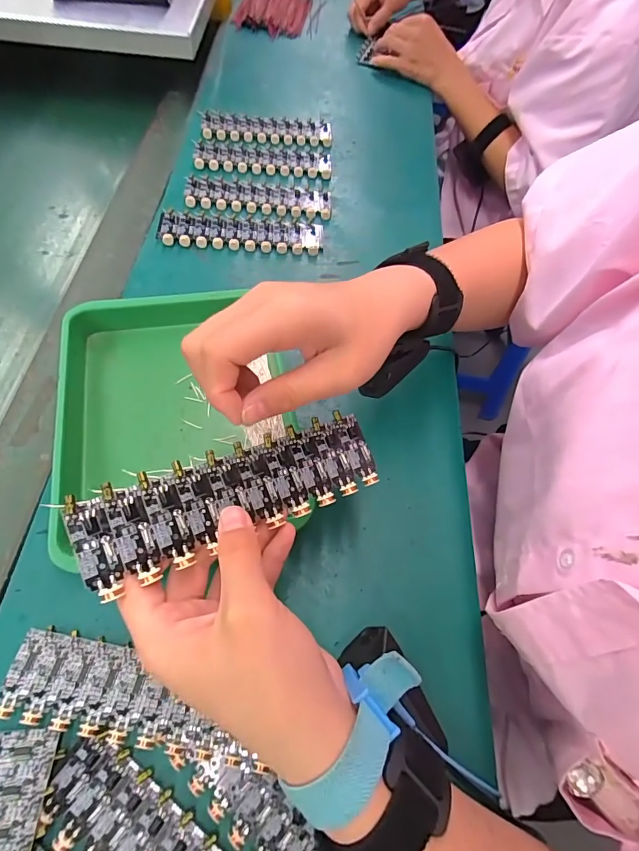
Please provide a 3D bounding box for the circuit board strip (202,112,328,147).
[{"bbox_3d":[-0.063,-0.363,0.526,0.154,0.011,0.051,-2,61,-6],"label":"circuit board strip"}]

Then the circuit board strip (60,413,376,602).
[{"bbox_3d":[-0.037,0.032,0.217,0.153,0.004,0.045,-19,81,-30],"label":"circuit board strip"}]

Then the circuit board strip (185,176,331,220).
[{"bbox_3d":[-0.065,-0.247,0.465,0.153,0.010,0.052,4,61,0],"label":"circuit board strip"}]

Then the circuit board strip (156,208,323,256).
[{"bbox_3d":[-0.079,-0.197,0.438,0.161,0.013,0.048,-2,61,-3],"label":"circuit board strip"}]

